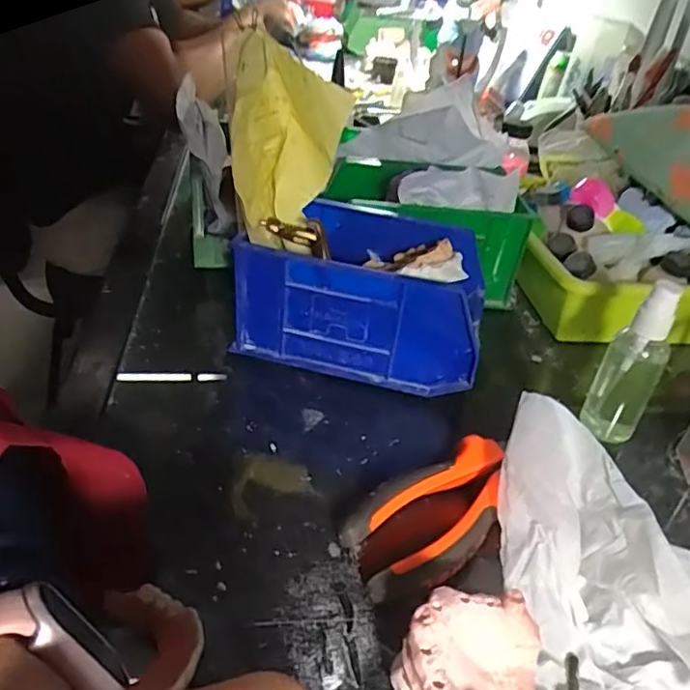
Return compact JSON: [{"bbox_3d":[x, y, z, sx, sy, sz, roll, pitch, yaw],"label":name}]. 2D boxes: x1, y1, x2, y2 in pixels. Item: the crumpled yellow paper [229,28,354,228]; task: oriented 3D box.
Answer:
[{"bbox_3d":[-0.038,-0.145,0.422,0.069,0.128,0.144,7,35,0],"label":"crumpled yellow paper"}]

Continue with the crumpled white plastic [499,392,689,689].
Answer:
[{"bbox_3d":[0.145,0.103,0.292,0.134,0.063,0.139,5,35,-3],"label":"crumpled white plastic"}]

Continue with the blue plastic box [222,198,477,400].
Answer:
[{"bbox_3d":[0.016,-0.038,0.447,0.163,0.091,0.102,13,36,8],"label":"blue plastic box"}]

